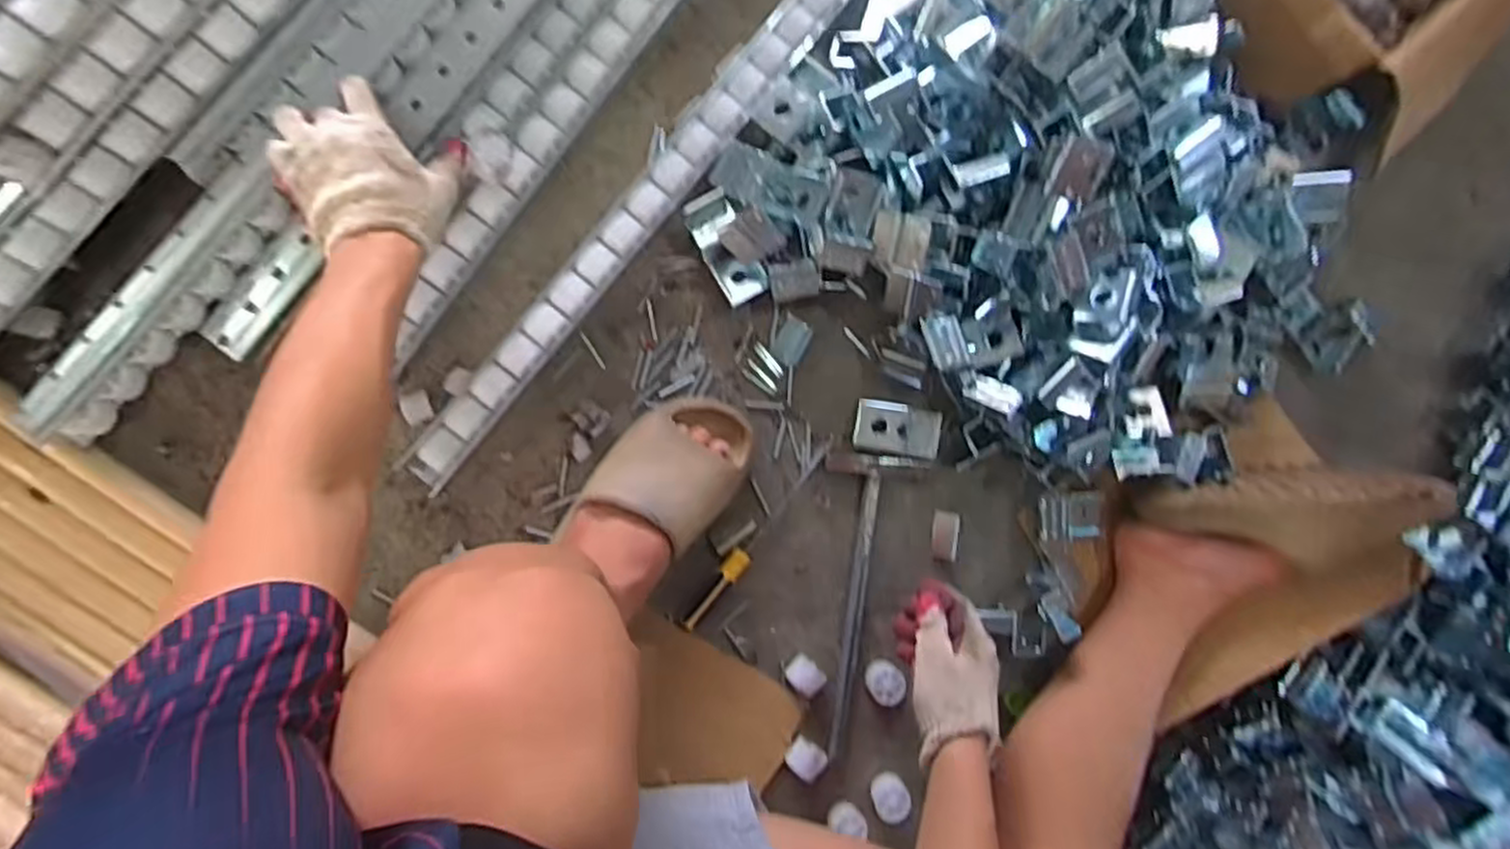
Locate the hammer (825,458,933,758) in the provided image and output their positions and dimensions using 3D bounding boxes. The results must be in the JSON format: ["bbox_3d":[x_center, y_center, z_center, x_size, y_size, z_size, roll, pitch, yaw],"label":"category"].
[{"bbox_3d":[0.111,0.176,0.754,0.094,0.022,0.291,3,90,-8],"label":"hammer"}]

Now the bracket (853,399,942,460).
[{"bbox_3d":[0.139,0.005,0.747,0.082,0.031,0.050,8,90,-8],"label":"bracket"}]

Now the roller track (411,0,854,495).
[{"bbox_3d":[-0.035,-0.280,0.715,0.053,0.046,0.796,39,86,-7],"label":"roller track"}]

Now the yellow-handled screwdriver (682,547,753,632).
[{"bbox_3d":[-0.036,0.159,0.731,0.021,0.012,0.090,37,86,-7],"label":"yellow-handled screwdriver"}]

